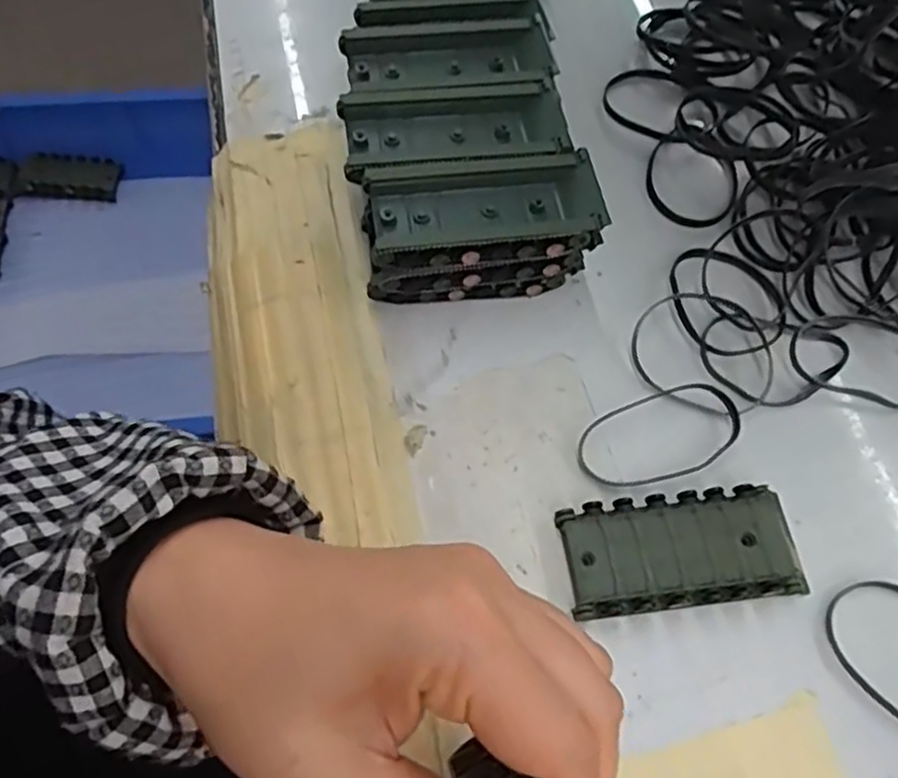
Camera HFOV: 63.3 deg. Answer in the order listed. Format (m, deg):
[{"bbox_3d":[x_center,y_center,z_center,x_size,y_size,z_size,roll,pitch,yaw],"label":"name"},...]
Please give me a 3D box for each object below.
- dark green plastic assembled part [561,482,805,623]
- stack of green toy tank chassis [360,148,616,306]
[{"bbox_3d":[0.092,0.065,0.290,0.092,0.014,0.043,-5,64,-6],"label":"dark green plastic assembled part"},{"bbox_3d":[0.013,-0.071,0.332,0.101,0.050,0.047,-8,64,-7],"label":"stack of green toy tank chassis"}]

